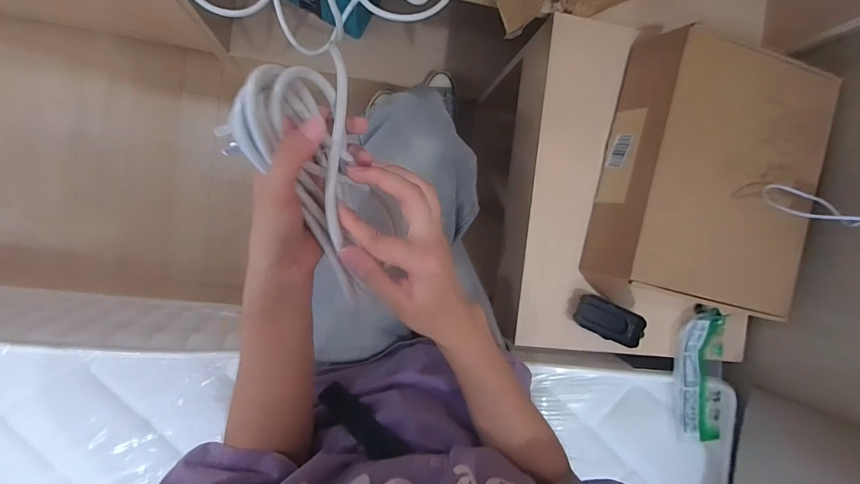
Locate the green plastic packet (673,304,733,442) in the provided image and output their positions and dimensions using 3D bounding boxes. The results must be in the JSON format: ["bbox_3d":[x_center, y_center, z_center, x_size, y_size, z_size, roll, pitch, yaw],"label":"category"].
[{"bbox_3d":[0.433,0.209,0.638,0.085,0.030,0.205,0,92,-9],"label":"green plastic packet"}]

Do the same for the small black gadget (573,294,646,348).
[{"bbox_3d":[0.270,0.119,0.610,0.108,0.031,0.052,24,89,-9],"label":"small black gadget"}]

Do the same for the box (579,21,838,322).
[{"bbox_3d":[0.402,-0.088,0.587,0.272,0.111,0.374,13,90,-9],"label":"box"}]

